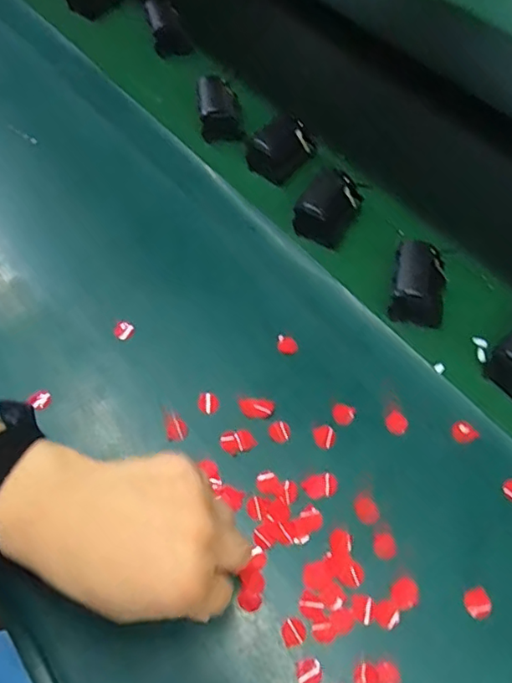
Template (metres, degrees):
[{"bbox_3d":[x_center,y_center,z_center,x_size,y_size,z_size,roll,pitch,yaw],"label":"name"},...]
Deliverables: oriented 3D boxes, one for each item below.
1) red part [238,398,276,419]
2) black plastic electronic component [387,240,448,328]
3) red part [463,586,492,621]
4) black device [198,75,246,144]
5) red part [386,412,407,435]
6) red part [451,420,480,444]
[{"bbox_3d":[0.001,0.052,0.429,0.028,0.004,0.017,5,58,3],"label":"red part"},{"bbox_3d":[0.144,-0.050,0.484,0.054,0.044,0.069,11,59,6],"label":"black plastic electronic component"},{"bbox_3d":[0.146,0.171,0.357,0.018,0.006,0.018,0,58,-1],"label":"red part"},{"bbox_3d":[-0.040,-0.255,0.608,0.055,0.043,0.064,-4,58,-3],"label":"black device"},{"bbox_3d":[0.110,0.063,0.425,0.017,0.004,0.018,0,58,-1],"label":"red part"},{"bbox_3d":[0.161,0.071,0.423,0.018,0.004,0.019,-32,64,-19],"label":"red part"}]

